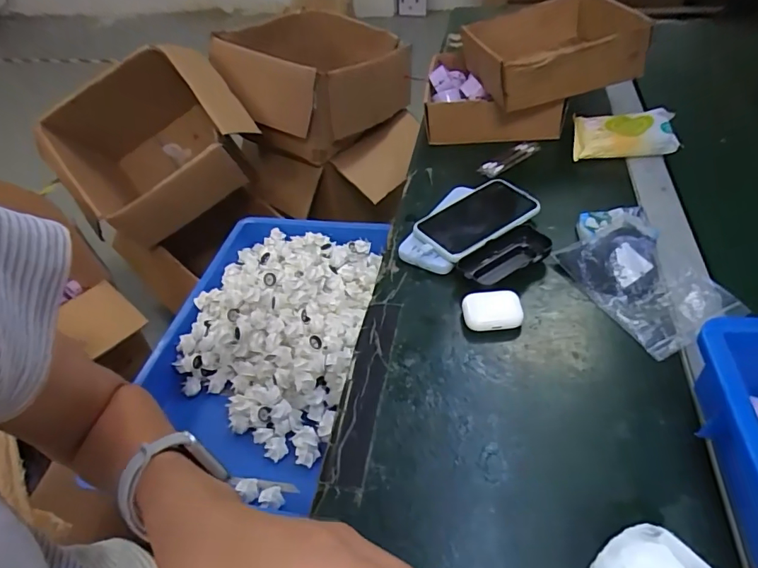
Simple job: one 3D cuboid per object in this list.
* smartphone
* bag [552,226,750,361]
[{"bbox_3d":[0.118,-0.083,0.584,0.152,0.015,0.085,-31,47,-23],"label":"smartphone"},{"bbox_3d":[0.281,-0.003,0.502,0.114,0.026,0.150,-20,45,-12],"label":"bag"}]

